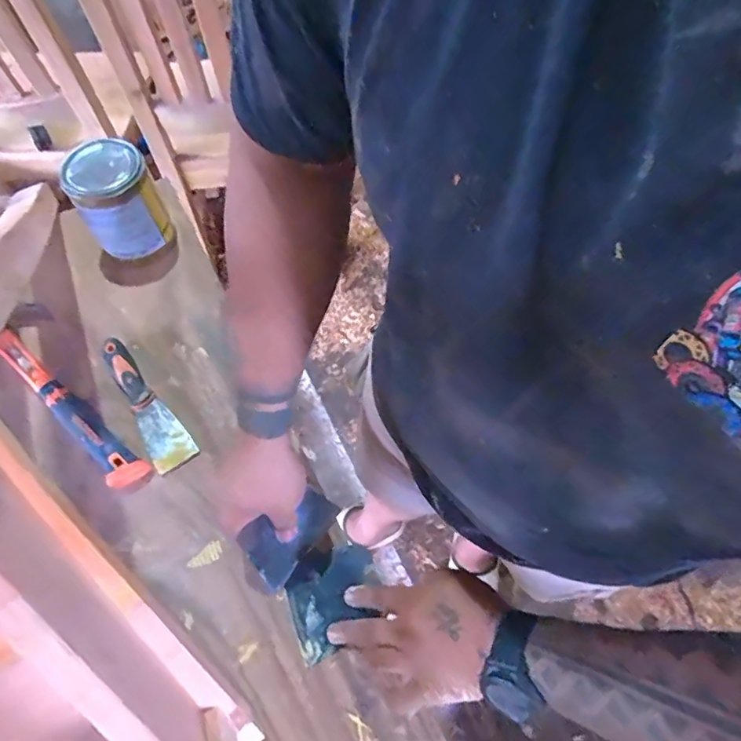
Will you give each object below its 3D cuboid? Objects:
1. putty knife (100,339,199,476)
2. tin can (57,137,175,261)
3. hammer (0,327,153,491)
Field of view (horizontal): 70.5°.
[{"bbox_3d":[-0.282,0.036,0.653,0.050,0.034,0.198,-32,66,-16],"label":"putty knife"},{"bbox_3d":[-0.343,-0.229,0.714,0.100,0.125,0.093,0,61,0],"label":"tin can"},{"bbox_3d":[-0.373,0.045,0.640,0.277,0.033,0.040,37,67,18],"label":"hammer"}]

